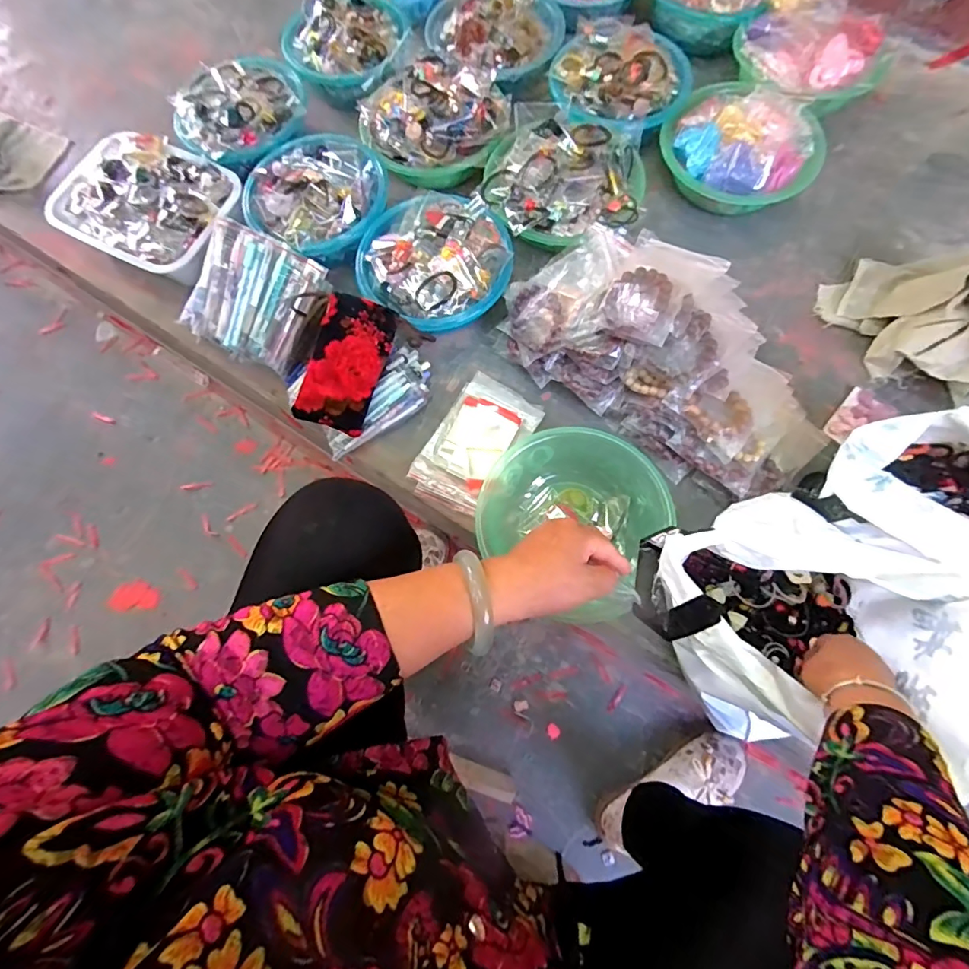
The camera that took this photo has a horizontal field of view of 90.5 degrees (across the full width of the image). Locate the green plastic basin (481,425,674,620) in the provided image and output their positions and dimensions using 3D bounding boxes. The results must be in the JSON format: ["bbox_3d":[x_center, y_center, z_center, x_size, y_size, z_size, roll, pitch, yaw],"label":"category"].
[{"bbox_3d":[0.112,0.039,0.619,0.219,0.067,0.213,0,73,1],"label":"green plastic basin"}]

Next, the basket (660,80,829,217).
[{"bbox_3d":[0.398,-0.529,0.755,0.215,0.103,0.220,0,73,1],"label":"basket"}]

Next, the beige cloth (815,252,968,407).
[{"bbox_3d":[0.625,-0.239,0.663,0.186,0.102,0.245,-30,75,-7],"label":"beige cloth"}]

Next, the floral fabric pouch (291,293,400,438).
[{"bbox_3d":[-0.183,-0.159,0.638,0.091,0.024,0.171,19,92,-10],"label":"floral fabric pouch"}]

